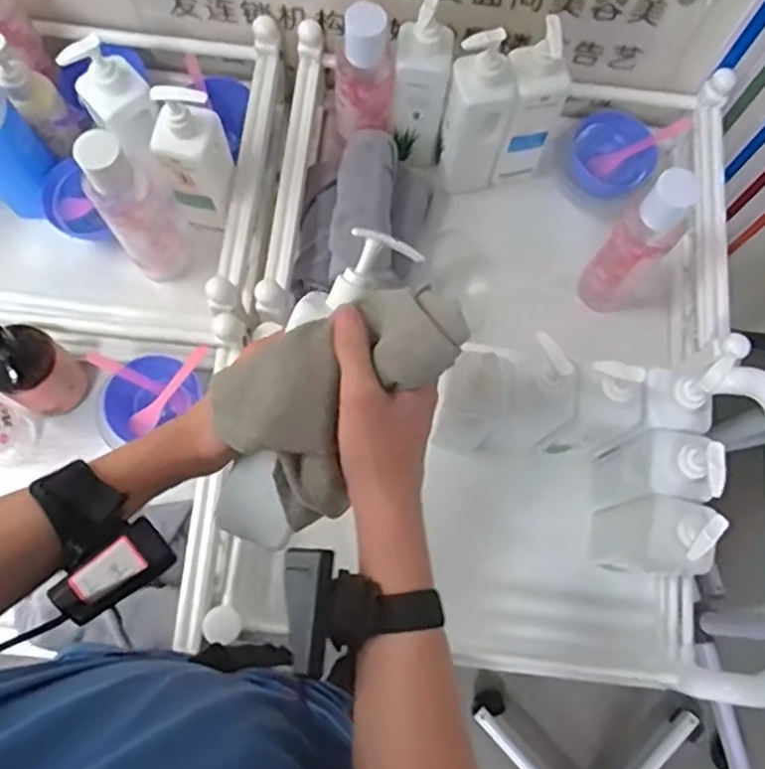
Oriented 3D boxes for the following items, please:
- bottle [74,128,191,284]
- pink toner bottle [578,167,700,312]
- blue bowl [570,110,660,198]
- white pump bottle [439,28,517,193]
[{"bbox_3d":[-0.255,-0.179,0.739,0.070,0.222,0.051,-32,78,-10],"label":"bottle"},{"bbox_3d":[0.267,-0.145,0.759,0.064,0.234,0.054,42,77,9],"label":"pink toner bottle"},{"bbox_3d":[0.273,-0.268,0.854,0.099,0.065,0.085,42,77,9],"label":"blue bowl"},{"bbox_3d":[0.103,-0.292,0.781,0.067,0.223,0.054,-8,75,-4],"label":"white pump bottle"}]

